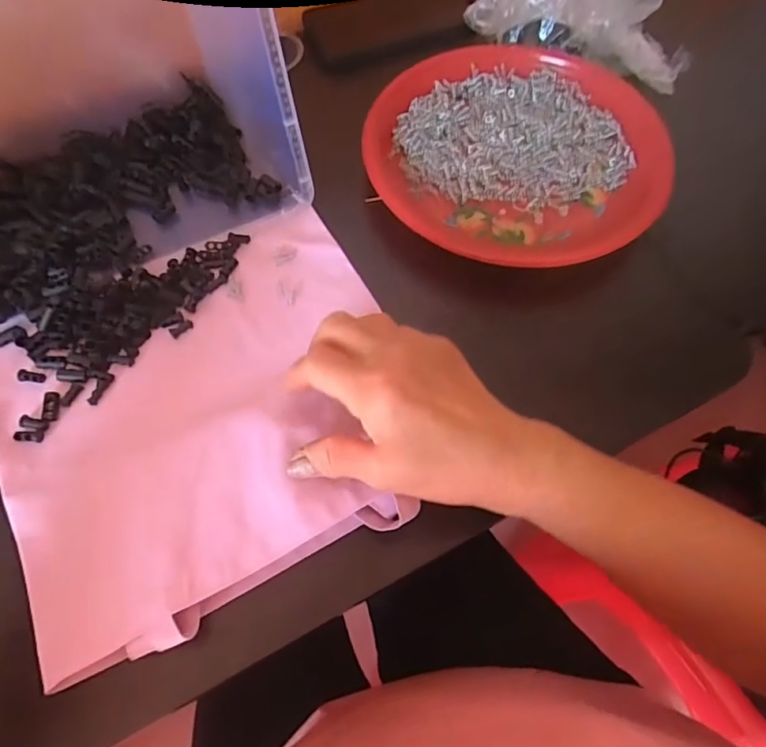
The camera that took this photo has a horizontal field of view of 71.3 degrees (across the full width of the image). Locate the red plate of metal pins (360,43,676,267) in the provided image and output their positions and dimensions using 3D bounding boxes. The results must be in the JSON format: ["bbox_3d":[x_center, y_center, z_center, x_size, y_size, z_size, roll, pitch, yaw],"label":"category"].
[{"bbox_3d":[0.105,-0.181,0.432,0.235,0.029,0.220,0,64,0],"label":"red plate of metal pins"}]

